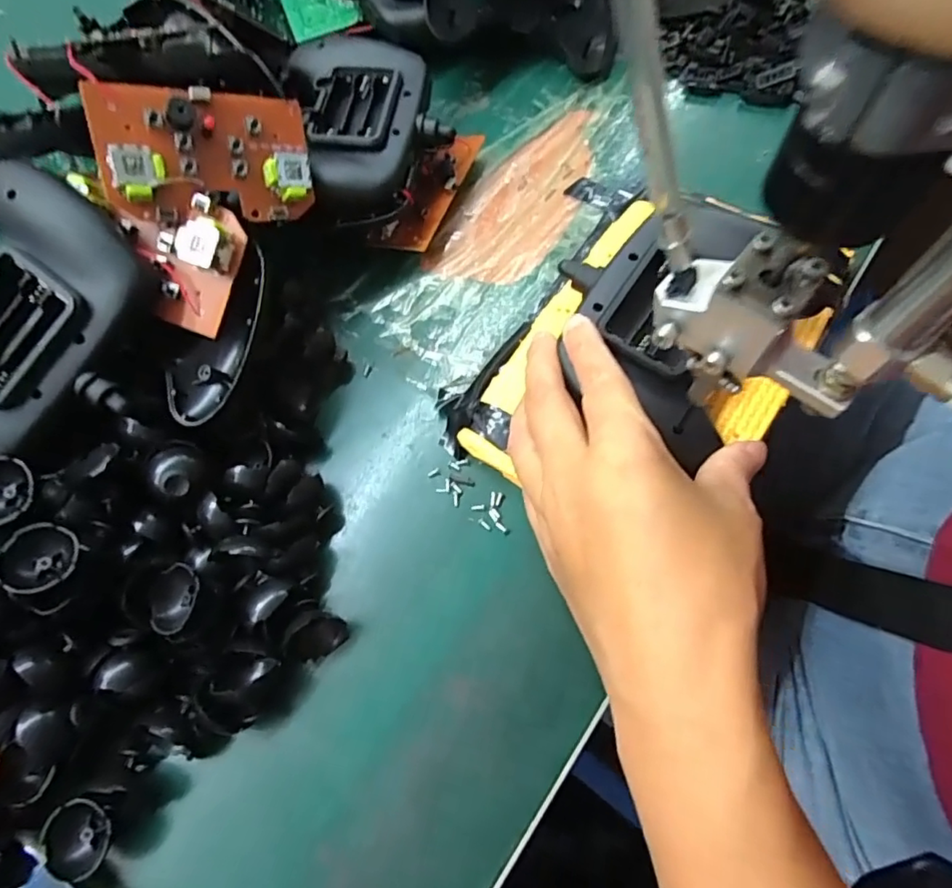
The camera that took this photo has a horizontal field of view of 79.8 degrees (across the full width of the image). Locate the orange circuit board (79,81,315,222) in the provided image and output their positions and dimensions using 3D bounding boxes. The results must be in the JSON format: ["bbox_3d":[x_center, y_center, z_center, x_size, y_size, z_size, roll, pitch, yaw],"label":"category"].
[{"bbox_3d":[-0.121,-0.133,0.260,0.089,0.013,0.056,-13,101,-30],"label":"orange circuit board"}]

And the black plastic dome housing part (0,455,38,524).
[{"bbox_3d":[-0.201,0.022,0.242,0.024,0.017,0.027,-20,68,-6],"label":"black plastic dome housing part"}]

